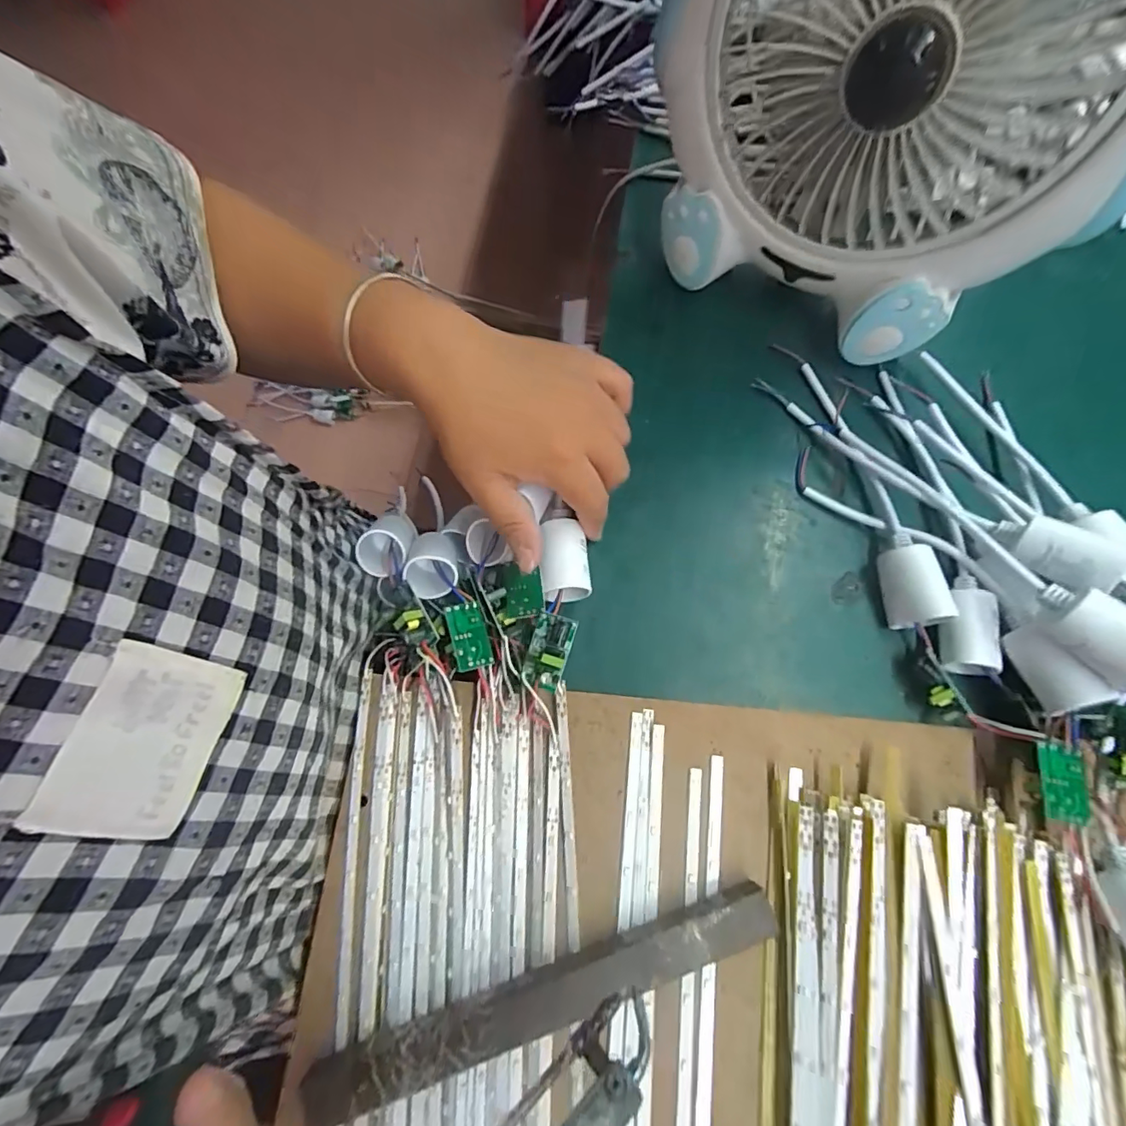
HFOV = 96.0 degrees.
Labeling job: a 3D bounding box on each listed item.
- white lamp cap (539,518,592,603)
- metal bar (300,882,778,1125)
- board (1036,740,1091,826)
[{"bbox_3d":[0.001,-0.001,0.290,0.027,0.025,0.044,-4,71,-2],"label":"white lamp cap"},{"bbox_3d":[-0.005,0.197,0.229,0.211,0.023,0.021,-17,72,-6],"label":"metal bar"},{"bbox_3d":[0.240,0.106,0.243,0.021,0.004,0.034,4,69,5],"label":"board"}]

